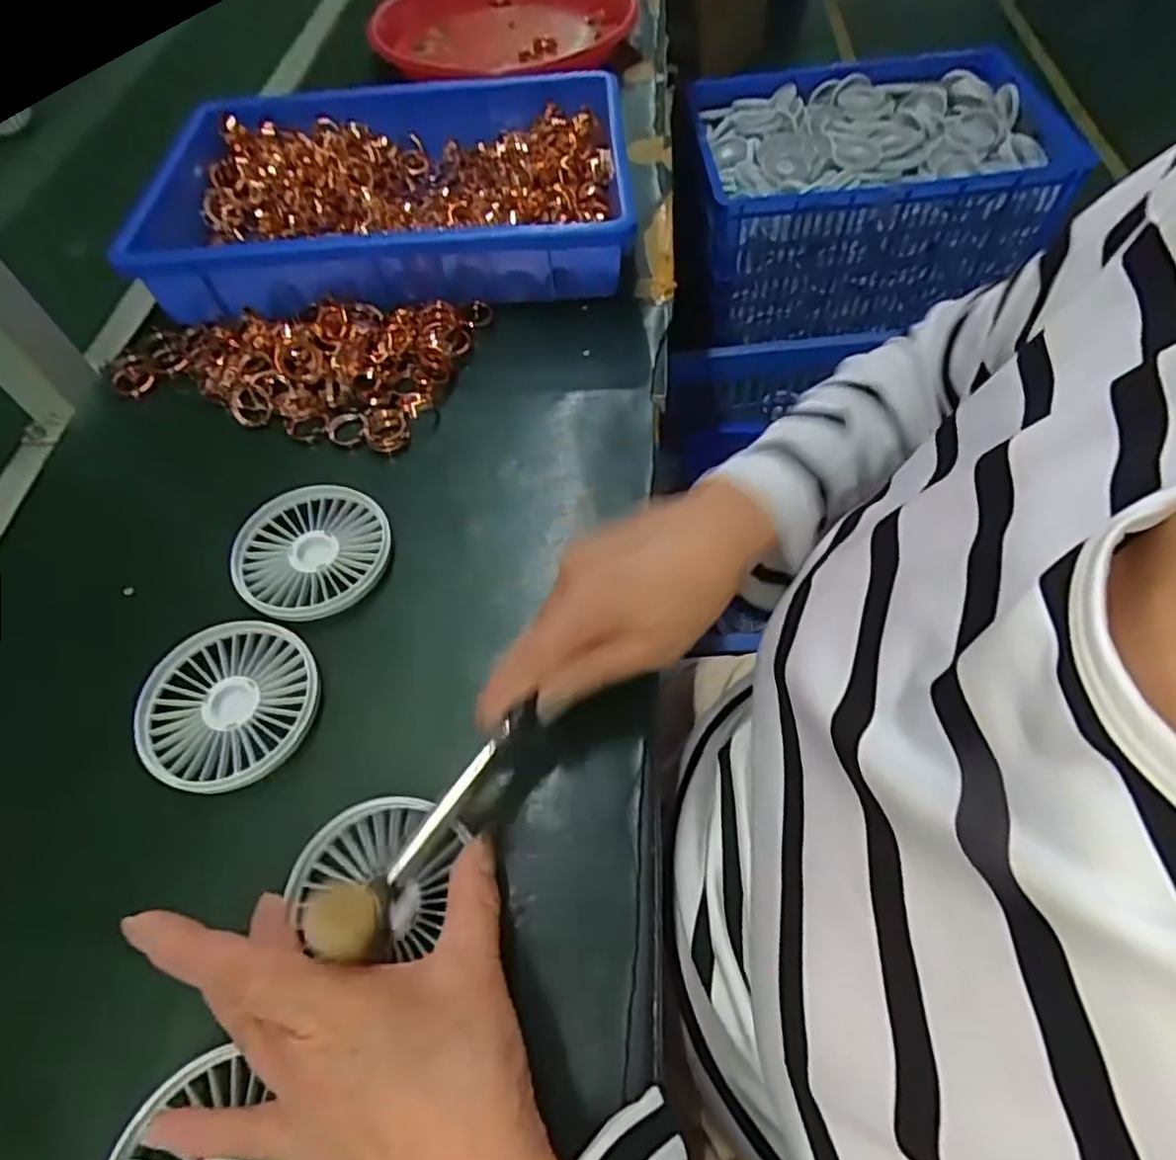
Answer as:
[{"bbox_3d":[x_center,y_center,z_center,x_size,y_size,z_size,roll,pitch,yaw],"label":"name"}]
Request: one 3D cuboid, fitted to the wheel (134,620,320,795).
[{"bbox_3d":[-0.183,0.065,0.348,0.087,0.013,0.085,1,58,-2],"label":"wheel"}]

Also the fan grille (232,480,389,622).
[{"bbox_3d":[-0.158,-0.018,0.390,0.087,0.008,0.083,1,58,-2],"label":"fan grille"}]

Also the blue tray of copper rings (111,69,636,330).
[{"bbox_3d":[-0.148,-0.307,0.534,0.338,0.066,0.241,-4,58,-5],"label":"blue tray of copper rings"}]

